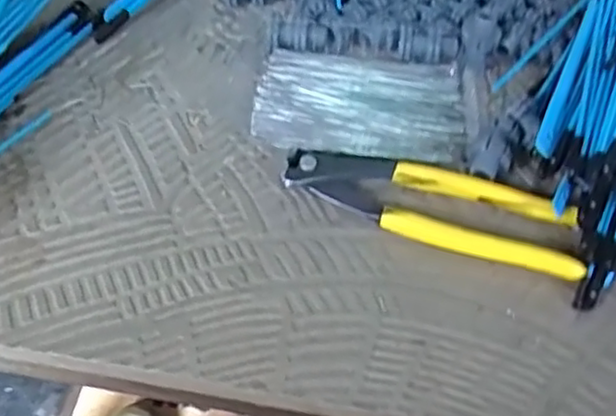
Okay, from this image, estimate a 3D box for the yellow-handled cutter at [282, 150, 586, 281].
[{"bbox_3d":[0.068,-0.002,0.379,0.161,0.015,0.046,18,56,12],"label":"yellow-handled cutter"}]

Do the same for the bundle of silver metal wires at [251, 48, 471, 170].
[{"bbox_3d":[0.032,-0.064,0.427,0.124,0.005,0.078,5,55,3],"label":"bundle of silver metal wires"}]

